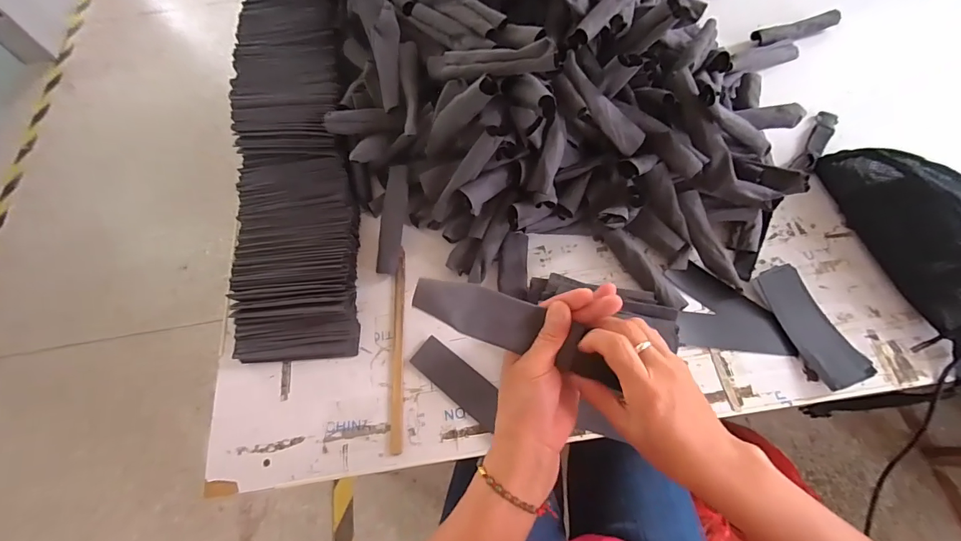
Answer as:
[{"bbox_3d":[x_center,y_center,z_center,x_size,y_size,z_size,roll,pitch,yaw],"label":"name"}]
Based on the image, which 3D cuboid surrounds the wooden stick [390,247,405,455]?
[{"bbox_3d":[-0.107,0.093,0.543,0.016,0.009,0.259,-4,65,1],"label":"wooden stick"}]

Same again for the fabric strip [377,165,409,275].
[{"bbox_3d":[-0.123,-0.071,0.590,0.033,0.010,0.150,8,89,1],"label":"fabric strip"}]

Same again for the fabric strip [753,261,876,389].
[{"bbox_3d":[0.410,0.066,0.524,0.068,0.018,0.154,-21,66,-6],"label":"fabric strip"}]

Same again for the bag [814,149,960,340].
[{"bbox_3d":[0.569,-0.061,0.532,0.095,0.092,0.280,-11,65,-2],"label":"bag"}]

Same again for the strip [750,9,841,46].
[{"bbox_3d":[0.544,-0.414,0.726,0.151,0.030,0.031,-17,66,-4],"label":"strip"}]

